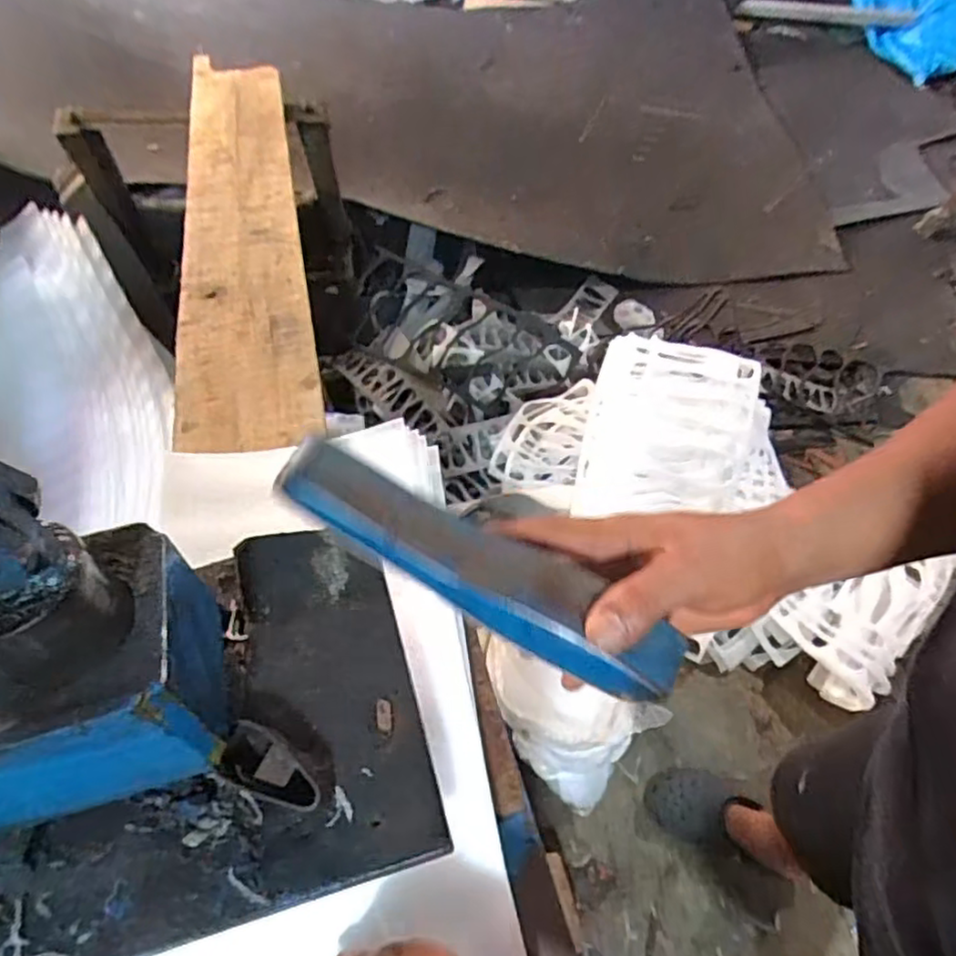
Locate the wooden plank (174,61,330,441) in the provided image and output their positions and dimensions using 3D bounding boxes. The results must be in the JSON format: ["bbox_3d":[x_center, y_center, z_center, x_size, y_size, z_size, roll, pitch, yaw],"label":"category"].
[{"bbox_3d":[-0.394,-0.455,1.118,0.178,0.032,1.144,-14,53,-5],"label":"wooden plank"}]

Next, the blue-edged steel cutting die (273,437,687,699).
[{"bbox_3d":[-0.001,0.045,0.334,0.207,0.040,0.046,28,59,8],"label":"blue-edged steel cutting die"}]

